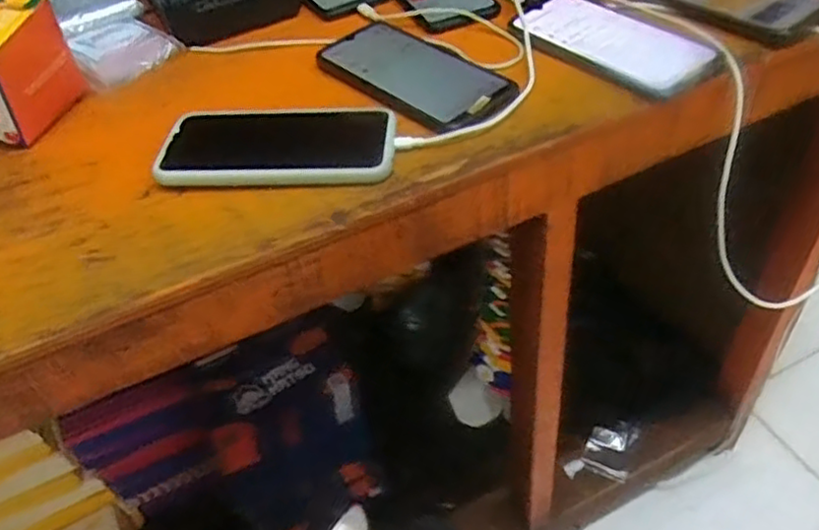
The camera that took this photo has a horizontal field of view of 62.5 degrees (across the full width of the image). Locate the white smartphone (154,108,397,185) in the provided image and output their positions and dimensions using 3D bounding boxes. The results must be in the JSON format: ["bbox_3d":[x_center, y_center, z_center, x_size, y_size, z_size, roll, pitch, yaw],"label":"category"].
[{"bbox_3d":[-0.096,-0.090,0.500,0.168,0.016,0.086,0,46,8],"label":"white smartphone"}]

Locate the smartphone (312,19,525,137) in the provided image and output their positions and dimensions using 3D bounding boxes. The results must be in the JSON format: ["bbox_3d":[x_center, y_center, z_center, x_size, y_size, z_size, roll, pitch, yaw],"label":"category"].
[{"bbox_3d":[0.004,-0.160,0.560,0.083,0.012,0.184,-35,51,-25],"label":"smartphone"}]

